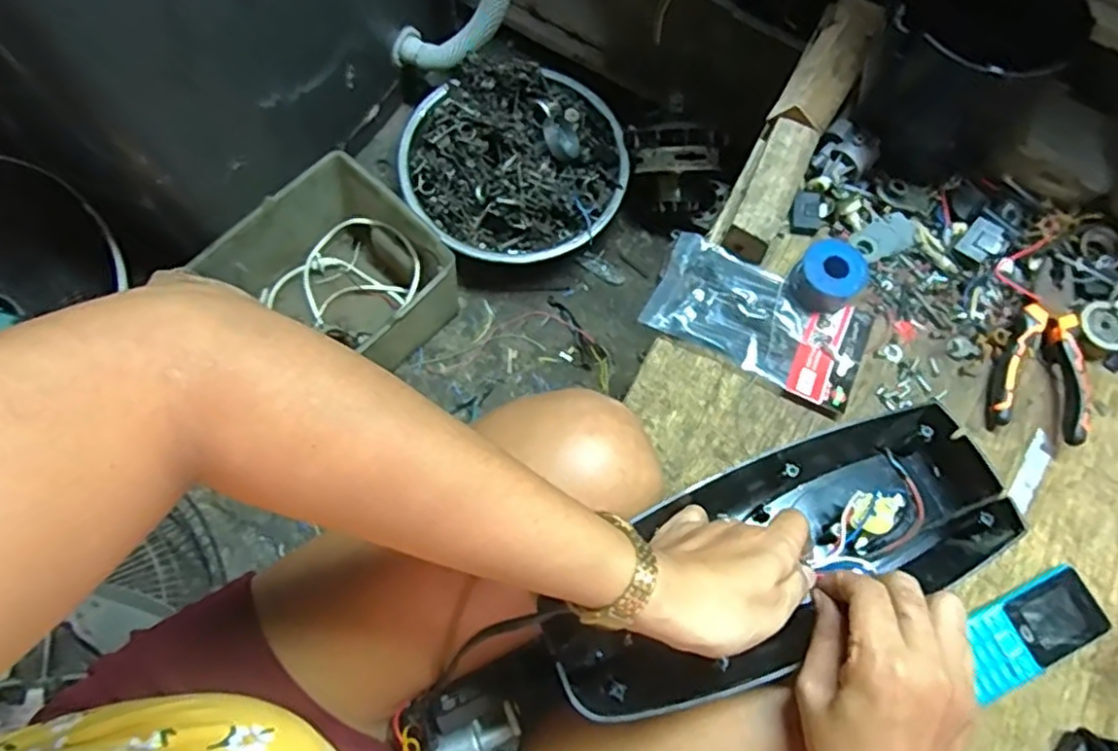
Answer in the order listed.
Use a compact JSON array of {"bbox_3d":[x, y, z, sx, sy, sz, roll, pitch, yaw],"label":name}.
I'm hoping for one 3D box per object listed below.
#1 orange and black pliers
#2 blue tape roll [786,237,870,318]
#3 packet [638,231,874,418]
[{"bbox_3d":[0.402,-0.025,0.558,0.065,0.030,0.157,20,73,4],"label":"orange and black pliers"},{"bbox_3d":[0.227,-0.084,0.567,0.053,0.030,0.059,40,75,10],"label":"blue tape roll"},{"bbox_3d":[0.169,-0.046,0.568,0.179,0.013,0.098,26,73,6],"label":"packet"}]

